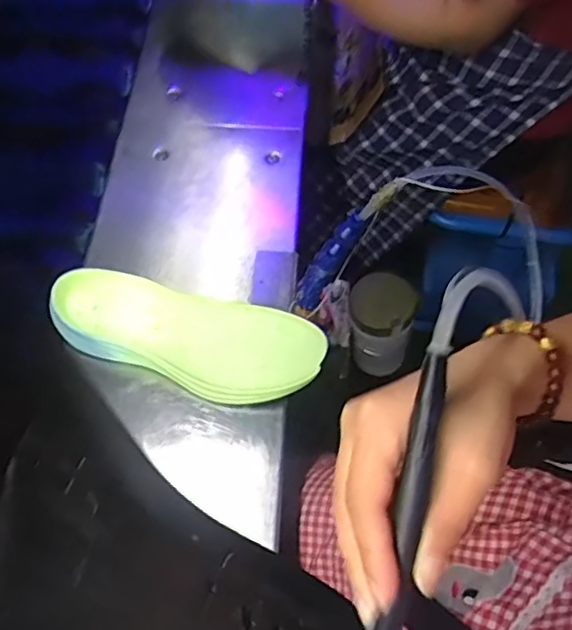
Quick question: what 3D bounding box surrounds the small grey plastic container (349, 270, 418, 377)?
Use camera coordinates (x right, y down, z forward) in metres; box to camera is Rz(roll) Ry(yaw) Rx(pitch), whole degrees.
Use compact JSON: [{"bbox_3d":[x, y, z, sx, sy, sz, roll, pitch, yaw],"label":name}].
[{"bbox_3d":[0.111,0.009,0.739,0.073,0.131,0.071,9,64,5],"label":"small grey plastic container"}]

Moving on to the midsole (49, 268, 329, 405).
[{"bbox_3d":[-0.100,0.025,0.625,0.276,0.061,0.104,11,65,5],"label":"midsole"}]

